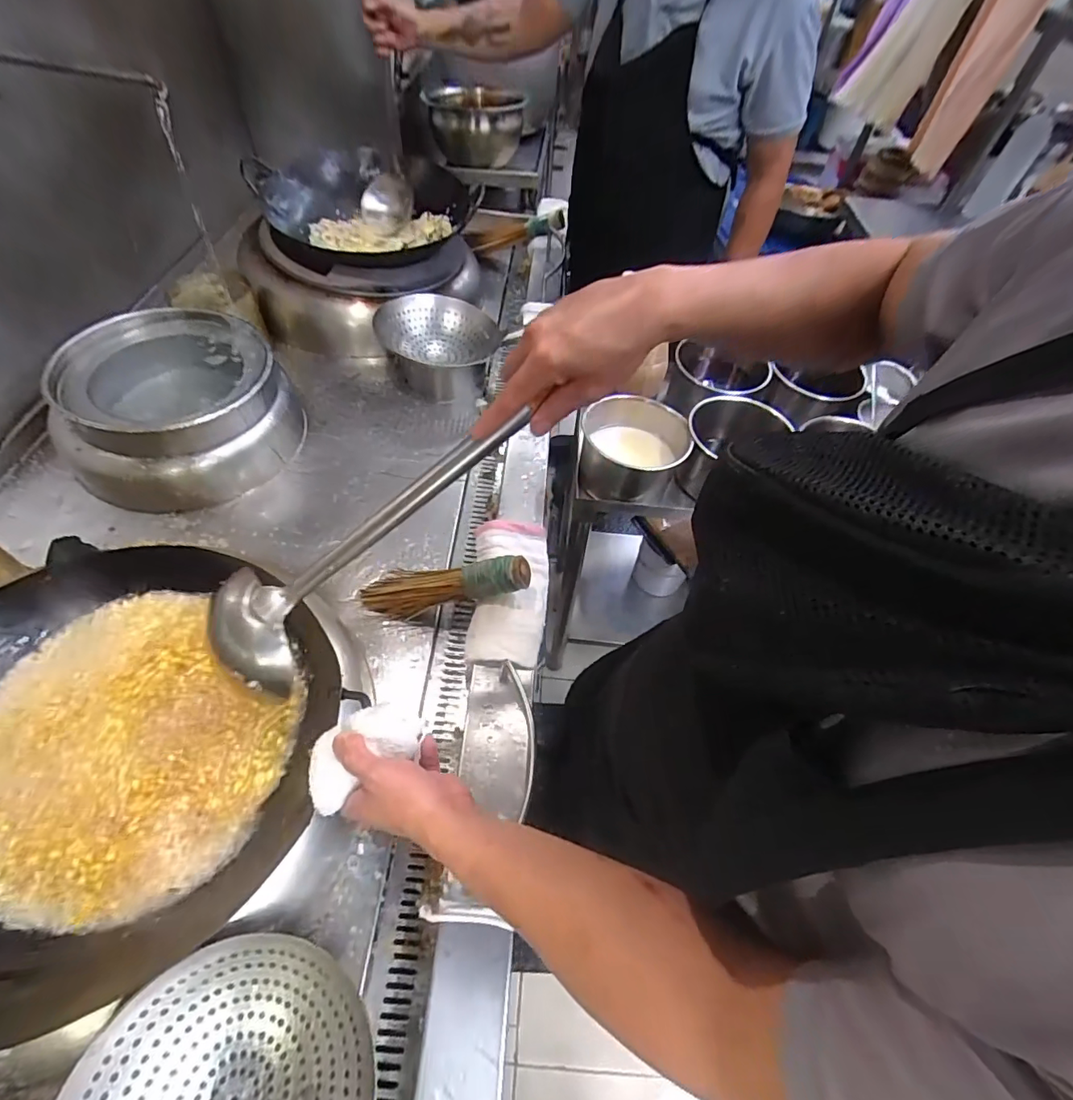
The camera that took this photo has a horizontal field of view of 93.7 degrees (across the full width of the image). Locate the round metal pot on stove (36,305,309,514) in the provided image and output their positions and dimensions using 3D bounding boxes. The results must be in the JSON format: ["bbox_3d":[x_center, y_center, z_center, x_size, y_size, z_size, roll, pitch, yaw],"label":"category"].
[{"bbox_3d":[-0.609,-0.253,0.869,0.336,0.163,0.322,2,55,-3],"label":"round metal pot on stove"}]

